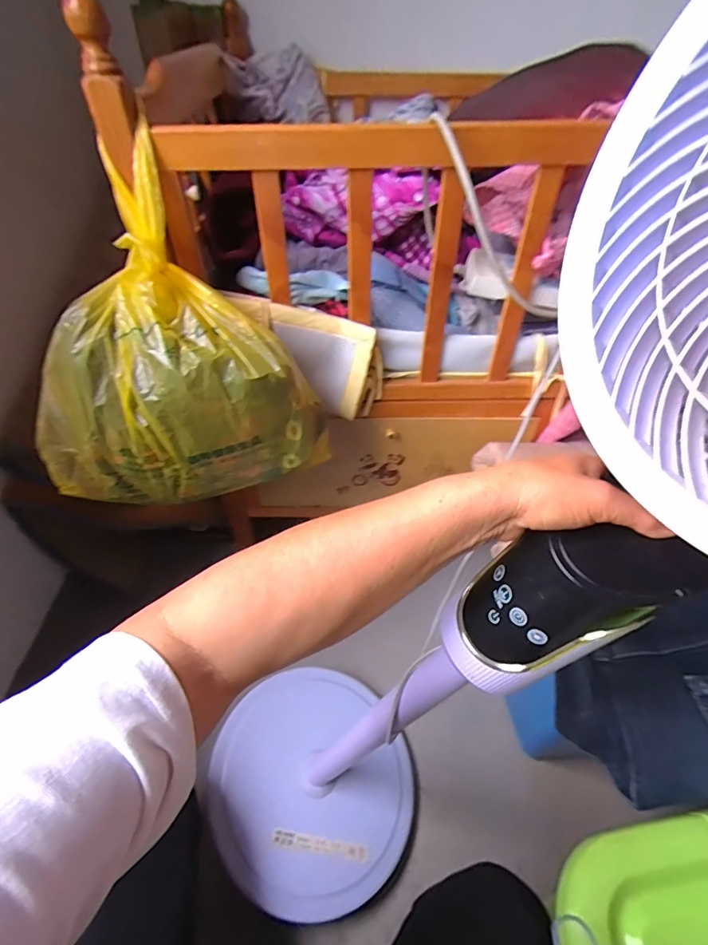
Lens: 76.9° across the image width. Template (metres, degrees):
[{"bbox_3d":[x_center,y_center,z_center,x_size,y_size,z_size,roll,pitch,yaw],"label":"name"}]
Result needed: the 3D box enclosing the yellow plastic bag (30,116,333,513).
[{"bbox_3d":[-0.216,-0.145,0.548,0.329,0.335,0.185,-3,46,-2],"label":"yellow plastic bag"}]

